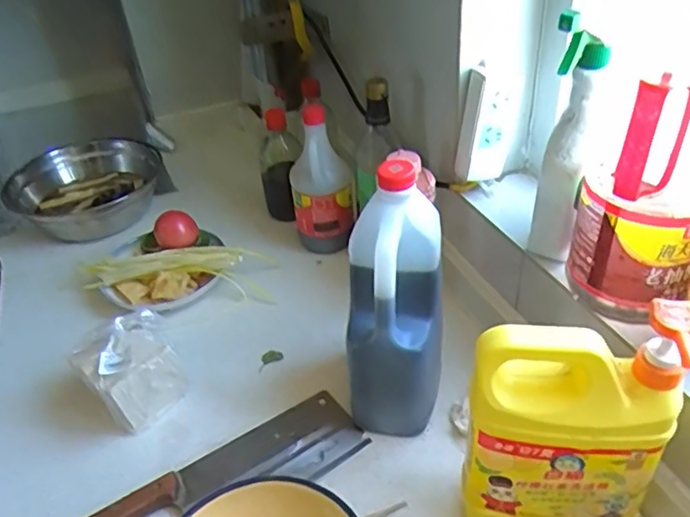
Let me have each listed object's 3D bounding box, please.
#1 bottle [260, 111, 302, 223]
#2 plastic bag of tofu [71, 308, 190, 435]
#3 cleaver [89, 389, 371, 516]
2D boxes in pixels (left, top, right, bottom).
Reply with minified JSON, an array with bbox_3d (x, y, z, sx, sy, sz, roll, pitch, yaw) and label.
[{"bbox_3d":[-0.098,-0.130,0.924,0.051,0.191,0.056,24,46,33],"label":"bottle"},{"bbox_3d":[-0.232,0.121,0.650,0.094,0.096,0.086,-28,43,-28],"label":"plastic bag of tofu"},{"bbox_3d":[-0.124,0.217,0.577,0.291,0.026,0.087,-21,40,-20],"label":"cleaver"}]

